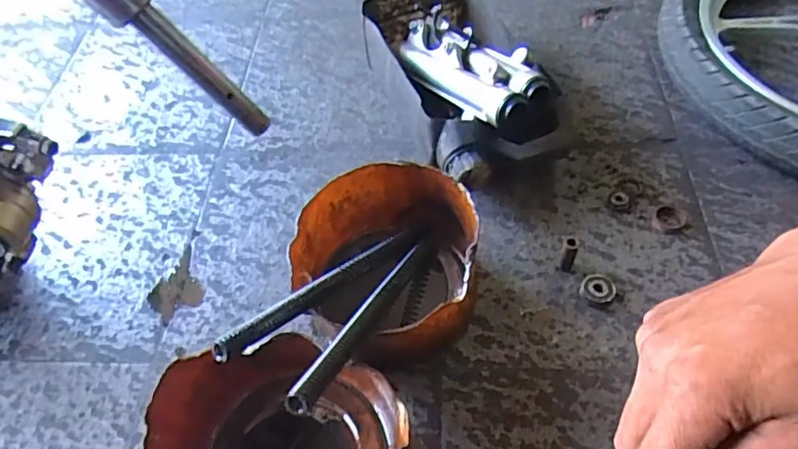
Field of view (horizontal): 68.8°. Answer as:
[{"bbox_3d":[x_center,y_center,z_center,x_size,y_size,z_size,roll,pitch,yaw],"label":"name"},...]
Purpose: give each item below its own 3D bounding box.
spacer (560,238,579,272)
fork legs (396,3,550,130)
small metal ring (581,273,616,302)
[{"bbox_3d":[0.180,0.034,0.618,0.014,0.047,0.014,-2,53,3],"label":"spacer"},{"bbox_3d":[0.084,-0.204,0.735,0.105,0.054,0.288,-23,42,-12],"label":"fork legs"},{"bbox_3d":[0.213,0.067,0.615,0.038,0.012,0.032,-19,54,-10],"label":"small metal ring"}]

